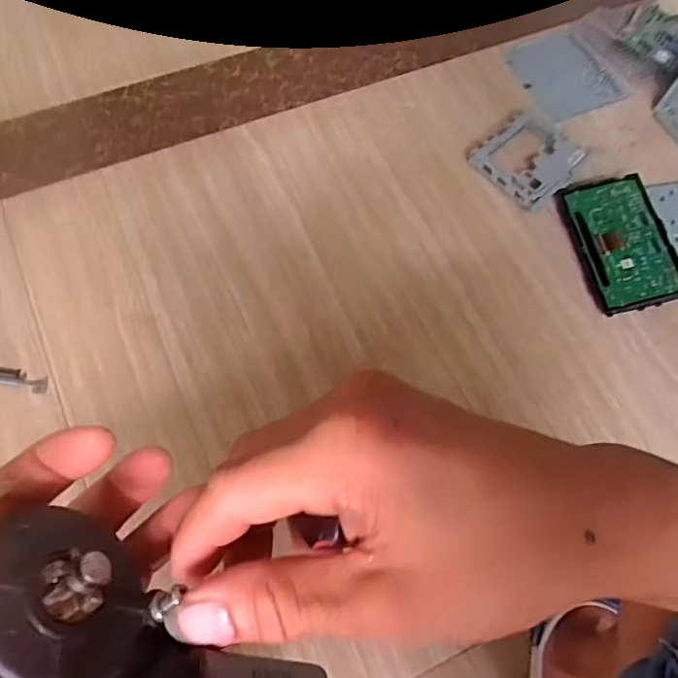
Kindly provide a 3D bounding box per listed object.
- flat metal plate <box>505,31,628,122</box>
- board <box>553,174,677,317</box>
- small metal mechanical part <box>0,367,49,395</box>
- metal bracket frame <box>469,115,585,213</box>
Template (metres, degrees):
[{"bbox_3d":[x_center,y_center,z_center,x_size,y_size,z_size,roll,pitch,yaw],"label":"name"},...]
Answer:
[{"bbox_3d":[0.353,-0.414,0.915,0.117,0.007,0.155,-29,75,-3],"label":"flat metal plate"},{"bbox_3d":[0.381,-0.130,0.785,0.112,0.022,0.192,-20,69,16],"label":"board"},{"bbox_3d":[-0.426,0.046,0.730,0.131,0.006,0.025,11,68,5],"label":"small metal mechanical part"},{"bbox_3d":[0.278,-0.260,0.843,0.130,0.031,0.126,-38,73,-14],"label":"metal bracket frame"}]

